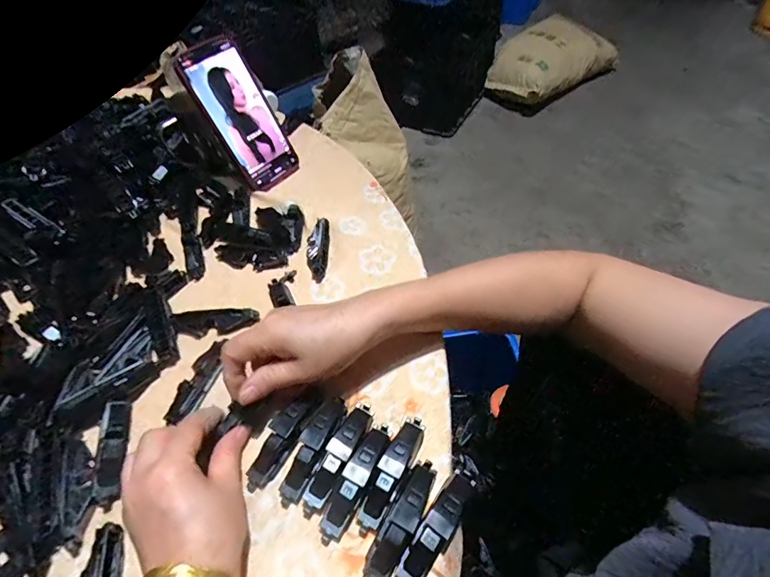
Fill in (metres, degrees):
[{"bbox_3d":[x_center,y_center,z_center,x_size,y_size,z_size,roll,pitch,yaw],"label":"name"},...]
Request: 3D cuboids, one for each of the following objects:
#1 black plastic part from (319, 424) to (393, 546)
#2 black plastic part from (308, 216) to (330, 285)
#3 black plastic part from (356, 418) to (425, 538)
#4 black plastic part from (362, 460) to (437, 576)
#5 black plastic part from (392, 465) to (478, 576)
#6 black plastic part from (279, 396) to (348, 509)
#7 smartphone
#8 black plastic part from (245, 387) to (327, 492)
[{"bbox_3d":[-0.019,0.133,0.287,0.018,0.019,0.083,23,59,19],"label":"black plastic part"},{"bbox_3d":[-0.071,-0.041,0.427,0.023,0.019,0.072,-6,54,0],"label":"black plastic part"},{"bbox_3d":[0.006,0.129,0.288,0.018,0.020,0.083,21,58,18],"label":"black plastic part"},{"bbox_3d":[0.011,0.152,0.268,0.021,0.021,0.082,27,61,22],"label":"black plastic part"},{"bbox_3d":[0.035,0.155,0.265,0.021,0.020,0.084,29,61,22],"label":"black plastic part"},{"bbox_3d":[-0.050,0.115,0.299,0.021,0.022,0.081,21,58,18],"label":"black plastic part"},{"bbox_3d":[-0.161,-0.195,0.472,0.073,0.158,0.009,-44,37,-22],"label":"smartphone"},{"bbox_3d":[-0.075,0.109,0.305,0.018,0.016,0.083,26,71,24],"label":"black plastic part"}]

